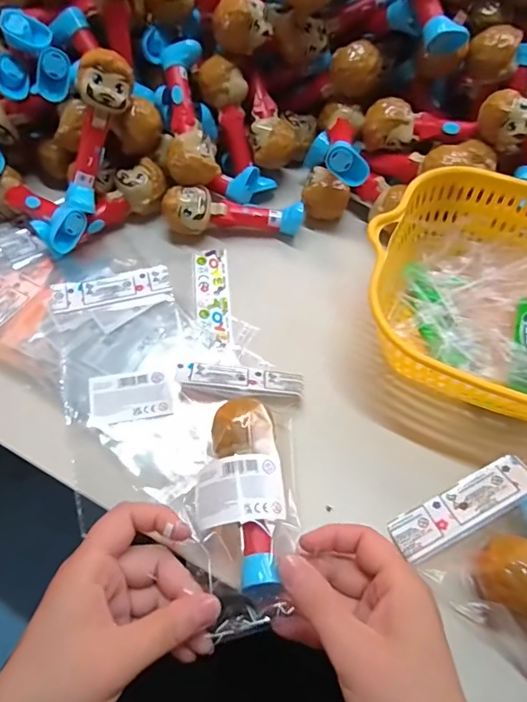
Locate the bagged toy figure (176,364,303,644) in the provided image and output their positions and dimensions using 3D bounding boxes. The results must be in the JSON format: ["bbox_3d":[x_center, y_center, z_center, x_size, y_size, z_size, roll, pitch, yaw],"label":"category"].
[{"bbox_3d":[-0.020,0.079,0.315,0.085,0.042,0.185,1,50,-1],"label":"bagged toy figure"}]

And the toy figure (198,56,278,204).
[{"bbox_3d":[-0.028,-0.206,0.448,0.046,0.041,0.129,-18,101,-12],"label":"toy figure"}]

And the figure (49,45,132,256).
[{"bbox_3d":[-0.149,-0.162,0.402,0.036,0.039,0.162,25,104,12],"label":"figure"}]

